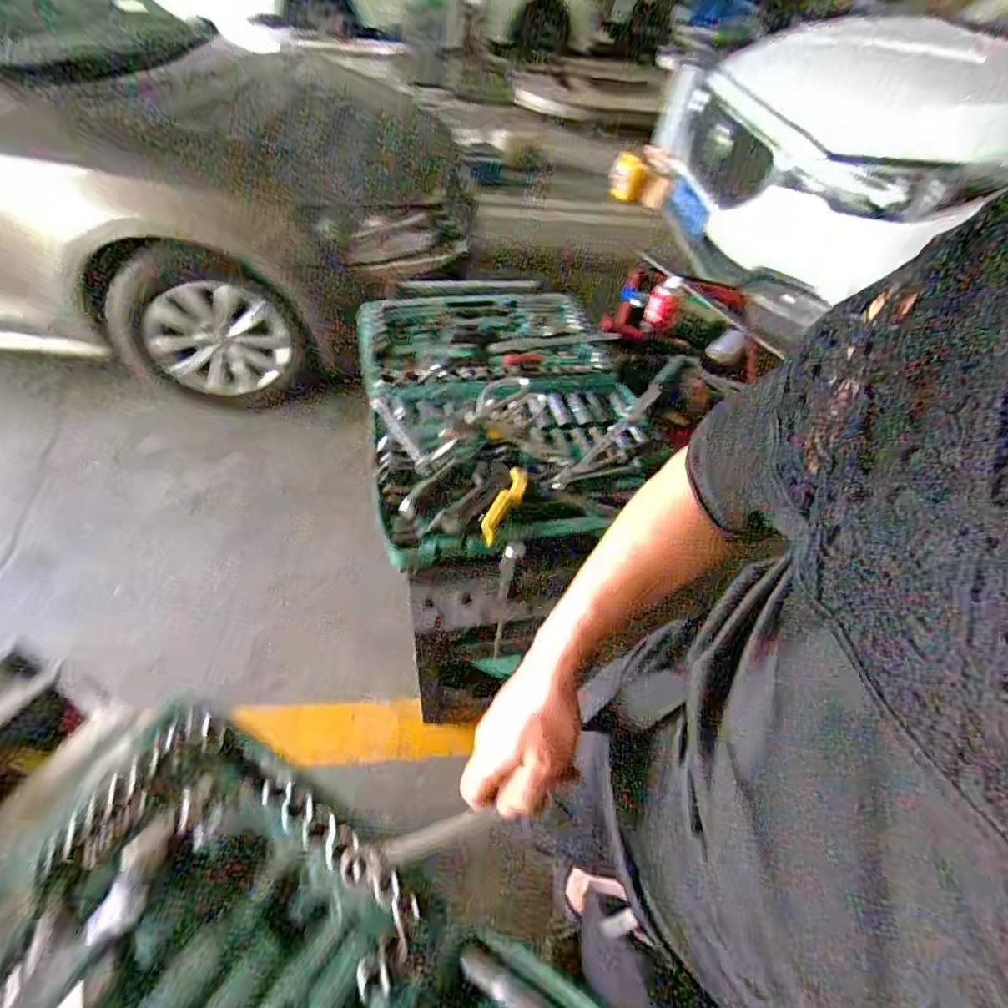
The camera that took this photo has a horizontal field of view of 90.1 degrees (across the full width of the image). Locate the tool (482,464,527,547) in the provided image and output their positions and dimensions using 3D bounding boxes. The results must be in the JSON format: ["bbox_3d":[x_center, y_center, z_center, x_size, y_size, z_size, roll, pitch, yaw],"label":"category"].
[{"bbox_3d":[0.002,-0.001,0.678,0.032,0.011,0.133,20,52,11],"label":"tool"}]

